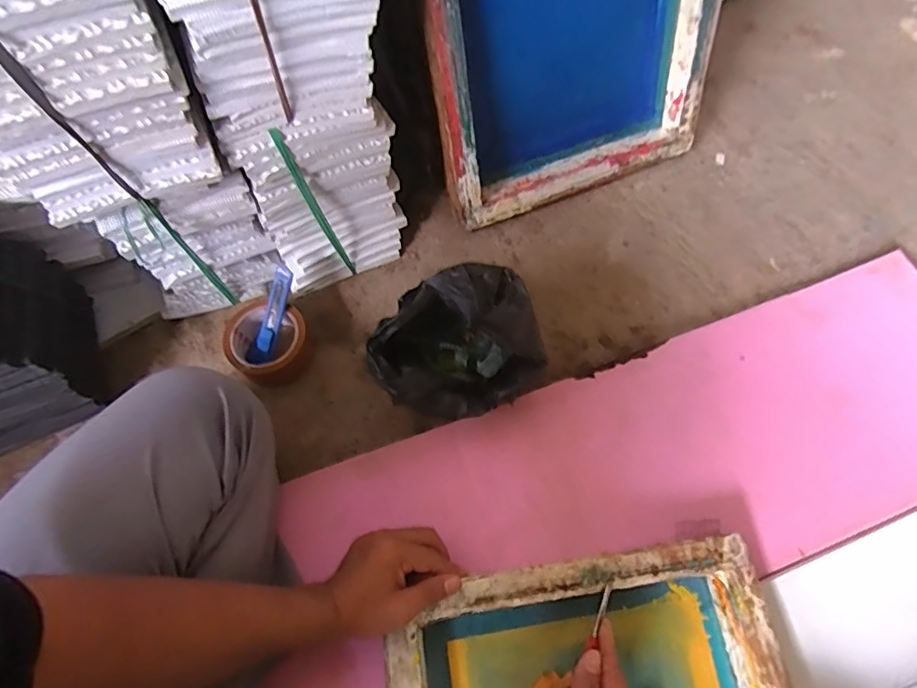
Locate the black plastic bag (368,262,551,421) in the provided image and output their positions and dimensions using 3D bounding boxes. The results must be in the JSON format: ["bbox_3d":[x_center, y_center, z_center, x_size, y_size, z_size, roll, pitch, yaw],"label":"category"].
[{"bbox_3d":[0.000,0.014,0.574,0.169,0.142,0.136,-31,69,-12],"label":"black plastic bag"}]

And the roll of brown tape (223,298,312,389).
[{"bbox_3d":[-0.232,0.001,0.648,0.086,0.061,0.094,-1,66,3],"label":"roll of brown tape"}]

